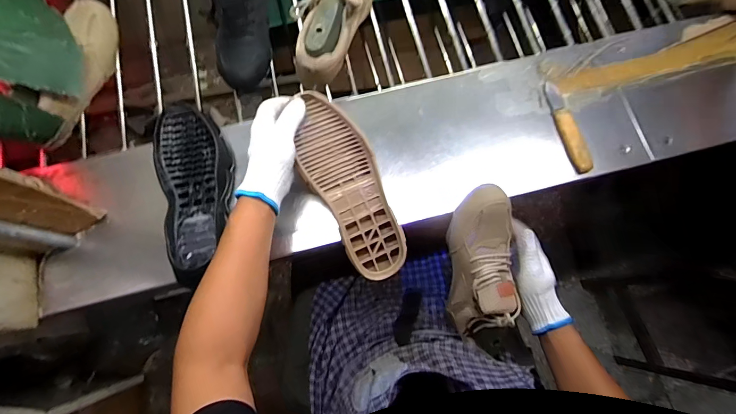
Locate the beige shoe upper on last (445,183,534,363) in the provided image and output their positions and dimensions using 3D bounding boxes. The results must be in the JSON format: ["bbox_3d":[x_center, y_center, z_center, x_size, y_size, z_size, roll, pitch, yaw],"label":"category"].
[{"bbox_3d":[0.179,0.099,0.546,0.091,0.103,0.258,-8,96,-3],"label":"beige shoe upper on last"}]

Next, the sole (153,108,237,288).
[{"bbox_3d":[-0.260,-0.032,0.555,0.108,0.040,0.273,-16,78,-5],"label":"sole"}]

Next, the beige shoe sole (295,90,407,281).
[{"bbox_3d":[-0.028,-0.028,0.539,0.099,0.023,0.275,-24,94,-7],"label":"beige shoe sole"}]

